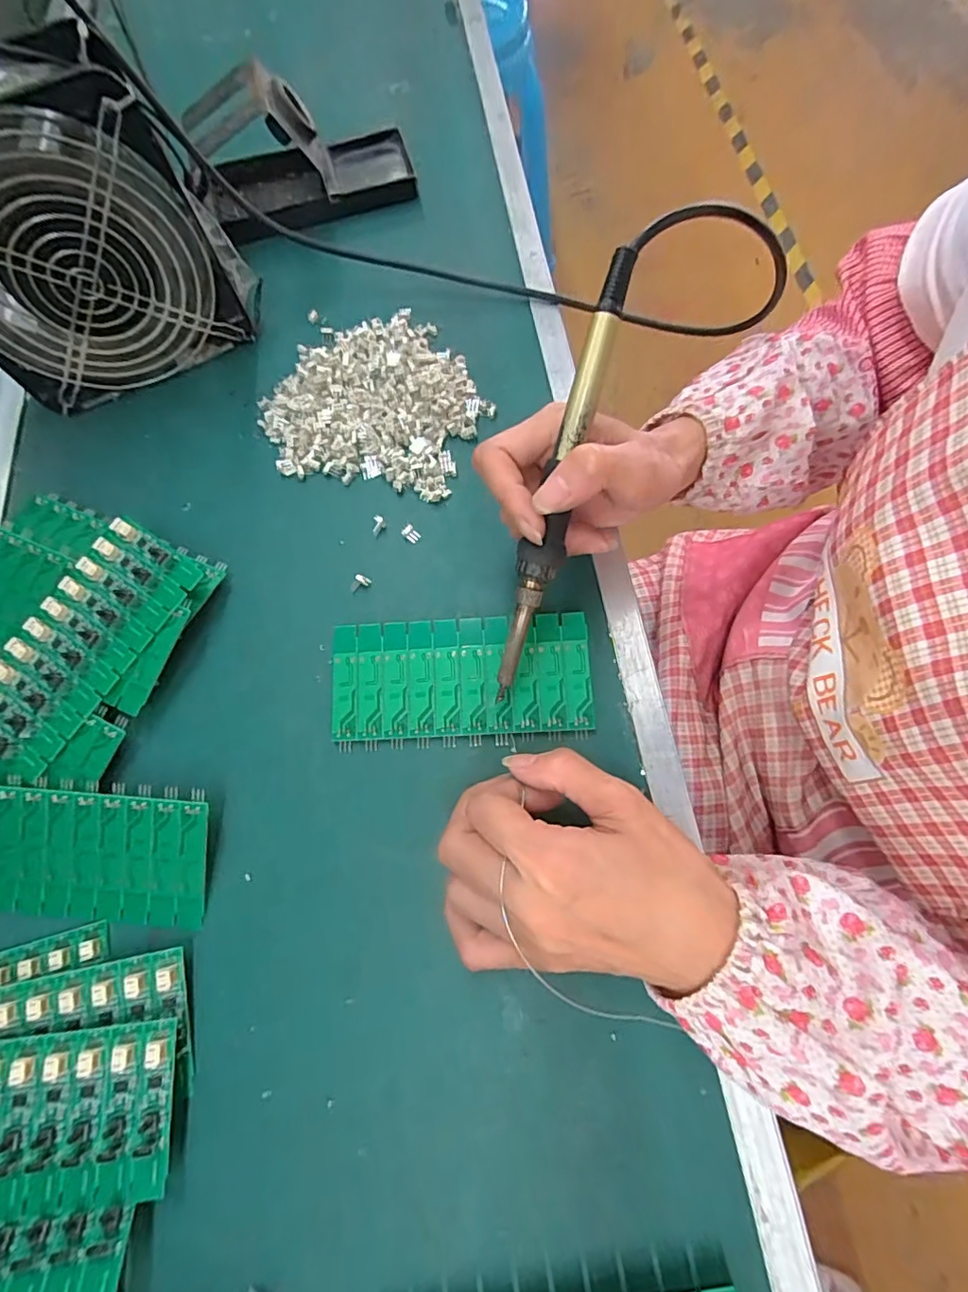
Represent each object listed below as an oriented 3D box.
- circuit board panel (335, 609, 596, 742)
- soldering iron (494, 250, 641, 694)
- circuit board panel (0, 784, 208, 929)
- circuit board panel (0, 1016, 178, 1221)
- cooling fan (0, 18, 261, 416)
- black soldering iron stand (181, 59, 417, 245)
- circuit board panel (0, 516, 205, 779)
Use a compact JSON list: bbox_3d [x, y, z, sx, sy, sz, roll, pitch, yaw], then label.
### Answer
[{"bbox_3d":[-0.012,0.017,0.289,0.136,0.015,0.061,-3,70,2],"label":"circuit board panel"},{"bbox_3d":[0.033,-0.069,0.240,0.019,0.013,0.197,16,104,8],"label":"soldering iron"},{"bbox_3d":[-0.205,0.104,0.267,0.136,0.006,0.063,3,92,5],"label":"circuit board panel"},{"bbox_3d":[-0.209,0.202,0.222,0.152,0.010,0.062,-7,73,-3],"label":"circuit board panel"},{"bbox_3d":[-0.238,-0.237,0.314,0.161,0.152,0.061,-27,72,-7],"label":"cooling fan"},{"bbox_3d":[-0.141,-0.377,0.400,0.161,0.071,0.077,-18,71,-4],"label":"black soldering iron stand"},{"bbox_3d":[-0.222,-0.004,0.290,0.069,0.007,0.139,32,82,5],"label":"circuit board panel"}]

